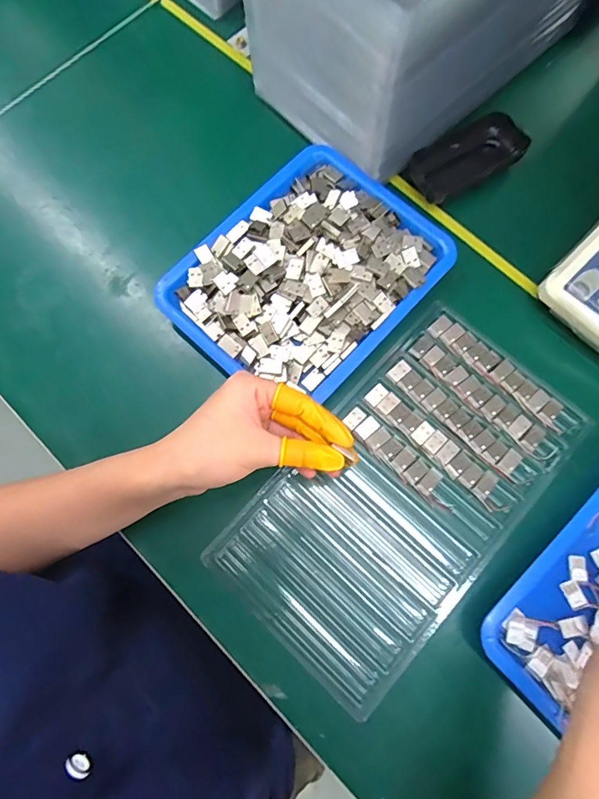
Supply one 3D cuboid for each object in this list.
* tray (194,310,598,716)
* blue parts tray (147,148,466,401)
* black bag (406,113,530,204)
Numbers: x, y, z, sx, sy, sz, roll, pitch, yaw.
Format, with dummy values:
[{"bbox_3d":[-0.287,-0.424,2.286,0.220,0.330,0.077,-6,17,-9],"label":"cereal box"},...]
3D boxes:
[{"bbox_3d":[0.083,0.072,0.356,0.161,0.008,0.290,42,81,10],"label":"tray"},{"bbox_3d":[0.009,-0.107,0.388,0.170,0.030,0.217,43,81,10],"label":"blue parts tray"},{"bbox_3d":[0.156,-0.225,0.419,0.106,0.021,0.051,-28,78,-6],"label":"black bag"}]

